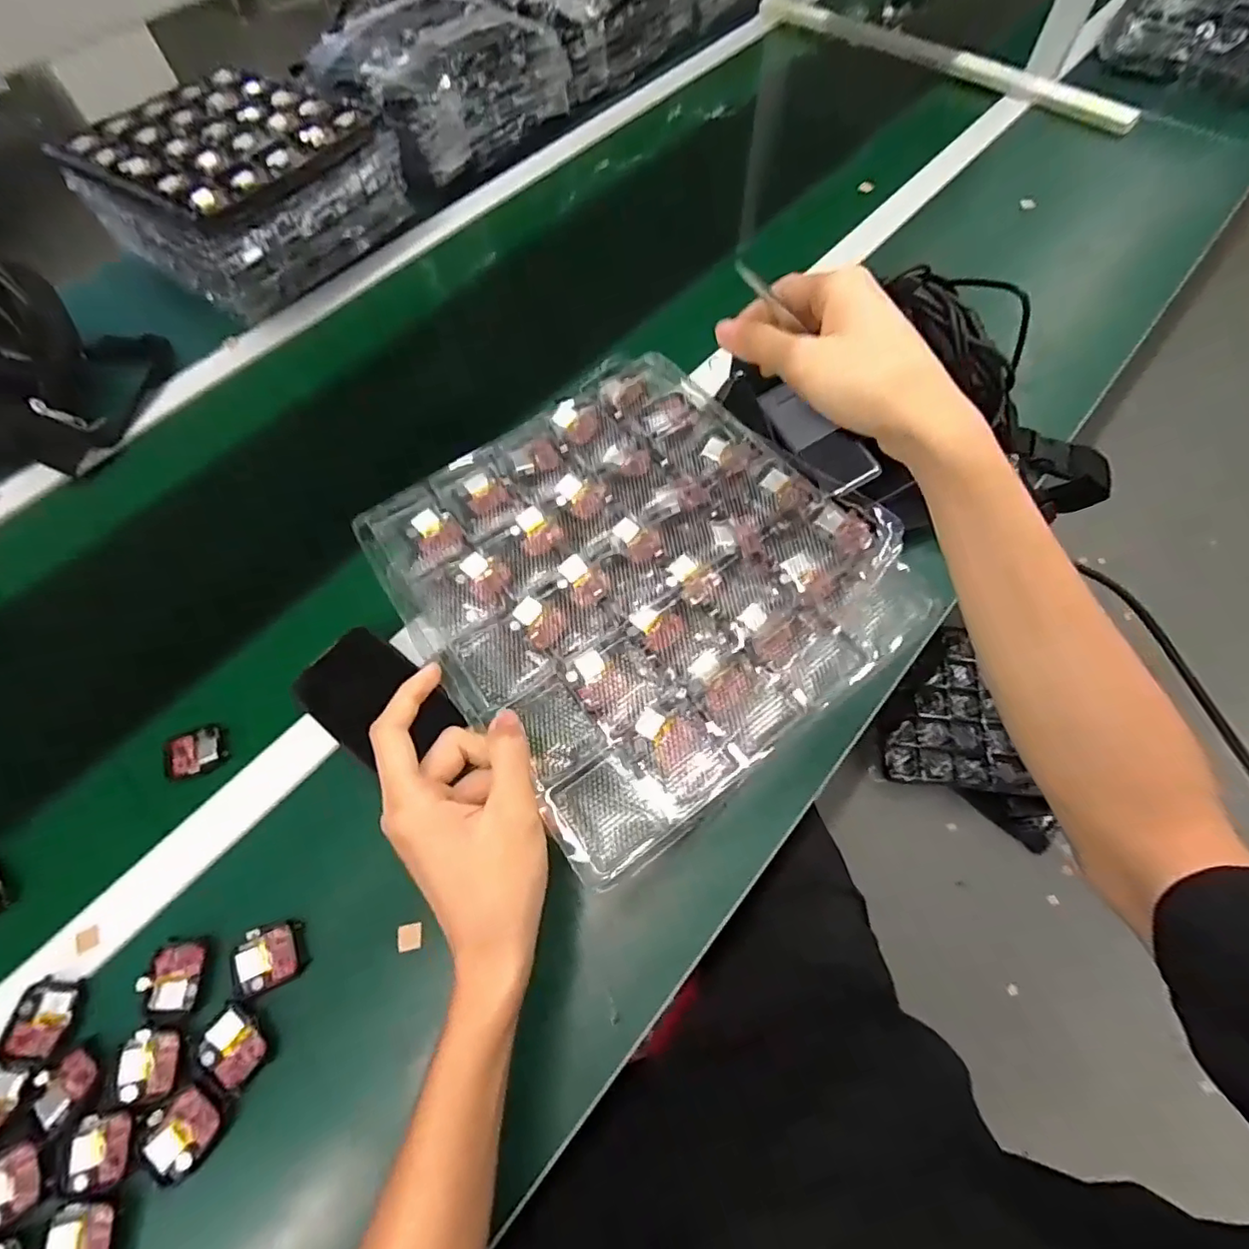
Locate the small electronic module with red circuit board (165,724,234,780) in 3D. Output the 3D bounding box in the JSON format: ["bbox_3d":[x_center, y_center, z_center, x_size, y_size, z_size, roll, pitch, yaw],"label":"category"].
[{"bbox_3d":[-0.332,0.099,0.456,0.046,0.011,0.033,-28,65,-11],"label":"small electronic module with red circuit board"}]

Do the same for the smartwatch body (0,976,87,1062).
[{"bbox_3d":[-0.374,0.252,0.374,0.037,0.004,0.044,3,63,4],"label":"smartwatch body"}]

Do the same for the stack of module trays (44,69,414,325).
[{"bbox_3d":[-0.444,-0.517,0.697,0.256,0.117,0.267,30,68,17],"label":"stack of module trays"}]

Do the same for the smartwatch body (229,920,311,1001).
[{"bbox_3d":[-0.235,0.220,0.387,0.043,0.005,0.037,-22,64,-8],"label":"smartwatch body"}]

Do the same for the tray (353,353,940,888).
[{"bbox_3d":[0.010,-0.046,0.401,0.291,0.033,0.305,-35,67,-14],"label":"tray"}]

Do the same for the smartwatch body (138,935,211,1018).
[{"bbox_3d":[-0.294,0.229,0.382,0.035,0.007,0.043,-5,63,1],"label":"smartwatch body"}]

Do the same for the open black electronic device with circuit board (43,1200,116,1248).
[{"bbox_3d":[-0.306,0.347,0.327,0.037,0.004,0.036,-10,63,-2],"label":"open black electronic device with circuit board"}]

